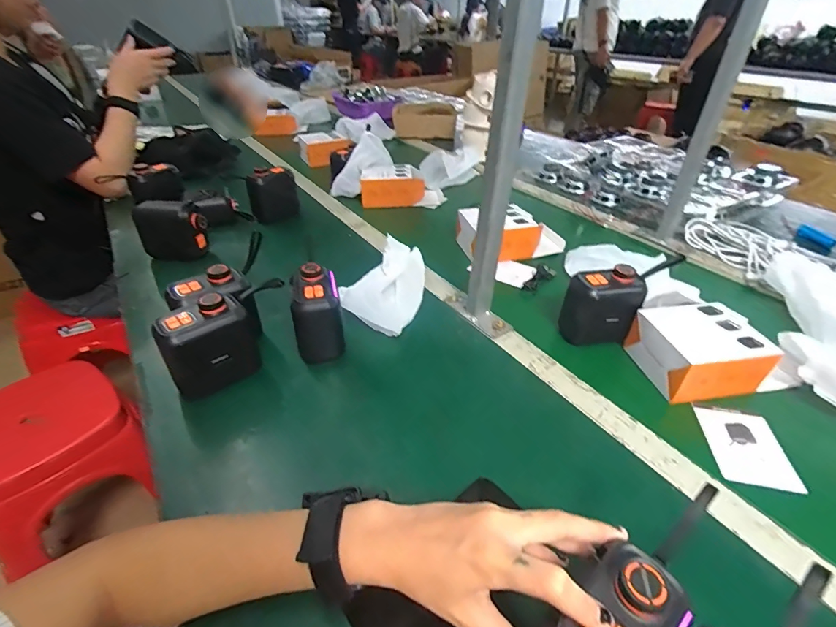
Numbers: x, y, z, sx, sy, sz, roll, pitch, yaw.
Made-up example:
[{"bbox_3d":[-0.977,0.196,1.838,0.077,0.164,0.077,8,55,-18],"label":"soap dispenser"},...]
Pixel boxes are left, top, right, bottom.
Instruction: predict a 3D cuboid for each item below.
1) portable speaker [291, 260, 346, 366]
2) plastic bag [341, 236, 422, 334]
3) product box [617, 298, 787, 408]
[{"bbox_3d":[-0.120,0.004,0.501,0.059,0.103,0.066,-7,37,-10],"label":"portable speaker"},{"bbox_3d":[-0.035,-0.041,0.593,0.095,0.022,0.164,36,47,-1],"label":"plastic bag"},{"bbox_3d":[0.330,0.041,0.493,0.114,0.056,0.100,-5,37,-7],"label":"product box"}]

